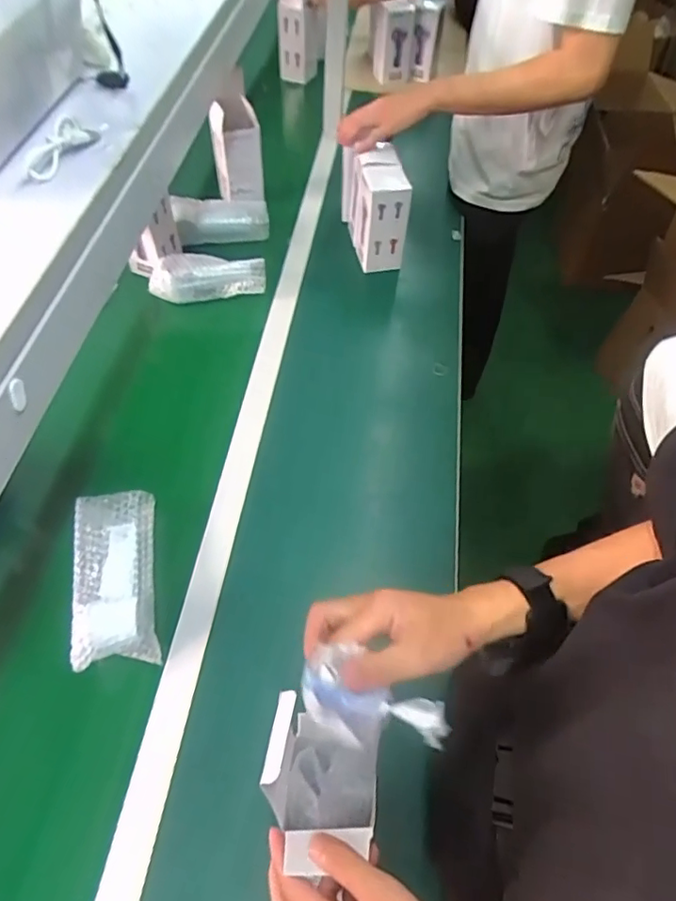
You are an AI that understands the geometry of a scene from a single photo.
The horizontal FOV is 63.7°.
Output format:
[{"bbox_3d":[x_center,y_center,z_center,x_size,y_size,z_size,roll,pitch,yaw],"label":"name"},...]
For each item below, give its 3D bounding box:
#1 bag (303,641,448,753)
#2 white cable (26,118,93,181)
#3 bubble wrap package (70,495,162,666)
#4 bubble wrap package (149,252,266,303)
[{"bbox_3d":[0.022,0.158,0.341,0.094,0.032,0.049,24,61,-8],"label":"bag"},{"bbox_3d":[-0.188,-0.203,0.365,0.019,0.011,0.062,16,61,7],"label":"white cable"},{"bbox_3d":[-0.269,0.149,0.660,0.091,0.048,0.205,-9,61,-8],"label":"bubble wrap package"},{"bbox_3d":[-0.225,-0.299,0.940,0.198,0.064,0.053,-2,60,-4],"label":"bubble wrap package"}]

